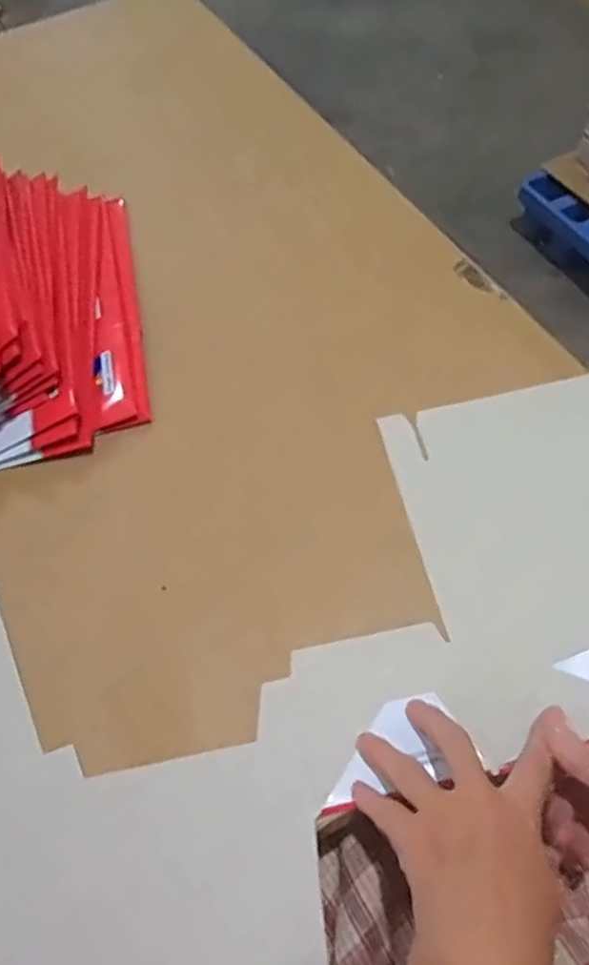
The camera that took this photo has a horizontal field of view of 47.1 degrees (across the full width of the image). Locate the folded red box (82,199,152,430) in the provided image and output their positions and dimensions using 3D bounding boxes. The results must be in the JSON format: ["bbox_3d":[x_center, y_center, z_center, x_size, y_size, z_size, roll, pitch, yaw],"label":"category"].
[{"bbox_3d":[-0.188,-0.187,0.689,0.052,0.024,0.331,-12,57,-4],"label":"folded red box"}]

